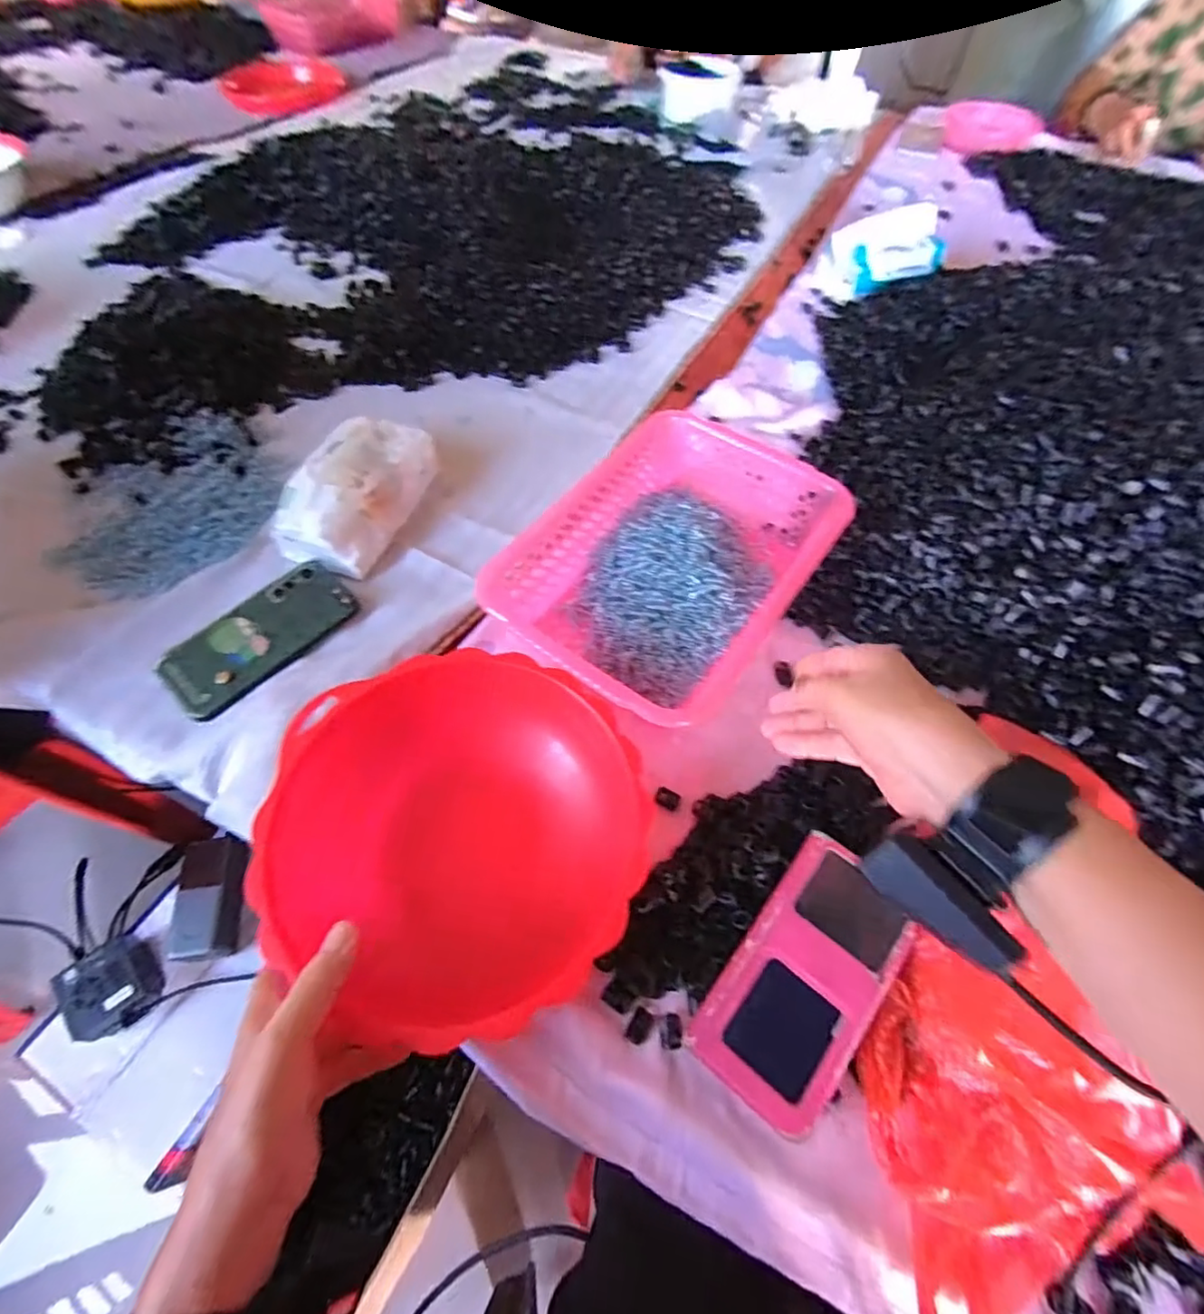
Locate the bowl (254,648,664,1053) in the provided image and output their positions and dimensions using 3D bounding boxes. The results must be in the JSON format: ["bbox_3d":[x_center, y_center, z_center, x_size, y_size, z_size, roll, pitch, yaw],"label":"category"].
[{"bbox_3d":[-0.097,0.122,0.415,0.239,0.072,0.237,0,59,-1],"label":"bowl"}]

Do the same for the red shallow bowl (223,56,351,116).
[{"bbox_3d":[-0.687,-1.226,1.270,0.238,0.036,0.200,-32,65,-18],"label":"red shallow bowl"}]

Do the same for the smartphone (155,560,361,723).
[{"bbox_3d":[-0.298,-0.021,0.519,0.080,0.009,0.162,36,65,19],"label":"smartphone"}]

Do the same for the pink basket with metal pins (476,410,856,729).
[{"bbox_3d":[0.062,-0.084,0.543,0.217,0.069,0.316,32,64,17],"label":"pink basket with metal pins"}]

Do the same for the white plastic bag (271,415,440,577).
[{"bbox_3d":[-0.237,-0.163,0.583,0.087,0.074,0.164,19,60,10],"label":"white plastic bag"}]

